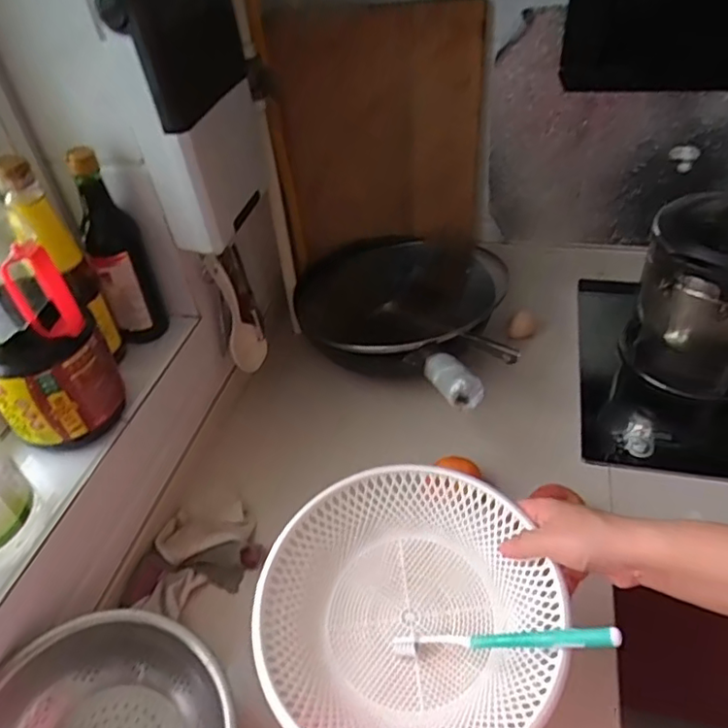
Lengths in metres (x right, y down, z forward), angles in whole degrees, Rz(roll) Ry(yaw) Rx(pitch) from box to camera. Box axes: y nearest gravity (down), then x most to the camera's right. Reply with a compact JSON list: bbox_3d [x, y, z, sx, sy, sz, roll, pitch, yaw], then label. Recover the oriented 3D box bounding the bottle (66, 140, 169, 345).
[{"bbox_3d":[-0.304,-0.135,0.722,0.058,0.246,0.061,-15,44,-10],"label":"bottle"}]

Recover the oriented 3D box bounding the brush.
[{"bbox_3d":[0.109,0.226,0.478,0.186,0.013,0.015,-15,38,26],"label":"brush"}]

